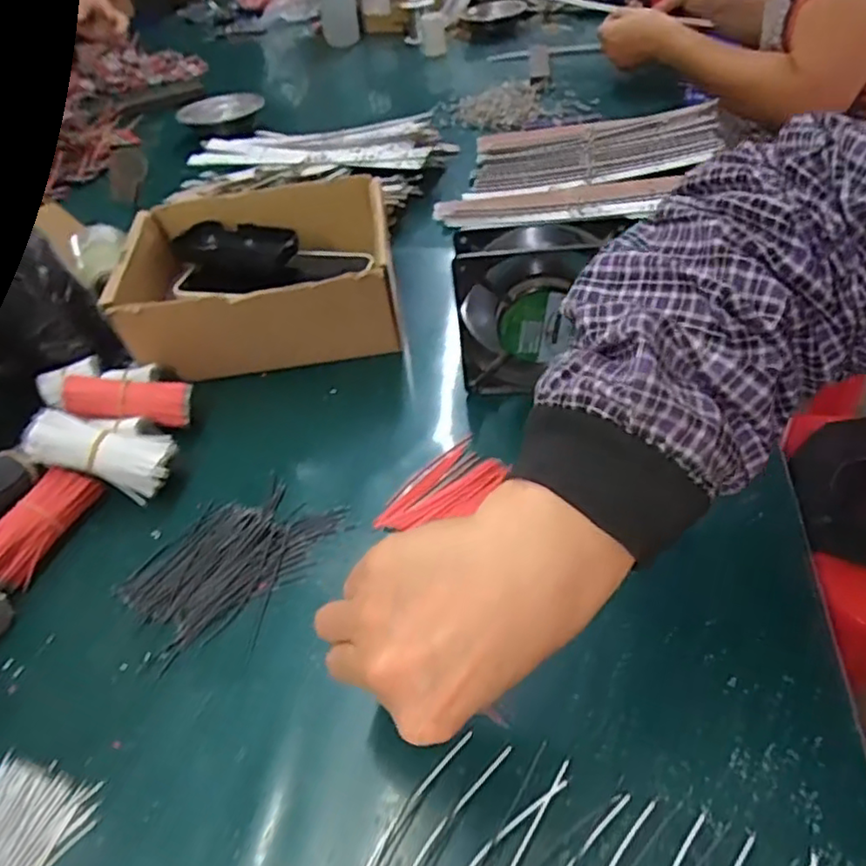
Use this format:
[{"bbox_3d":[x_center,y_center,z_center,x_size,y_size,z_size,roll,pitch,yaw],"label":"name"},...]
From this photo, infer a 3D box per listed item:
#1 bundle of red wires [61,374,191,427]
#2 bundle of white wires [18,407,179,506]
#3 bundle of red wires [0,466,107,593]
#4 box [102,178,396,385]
[{"bbox_3d":[-0.226,-0.025,0.486,0.088,0.022,0.028,6,41,-12],"label":"bundle of red wires"},{"bbox_3d":[-0.224,0.012,0.443,0.091,0.032,0.037,19,43,-9],"label":"bundle of white wires"},{"bbox_3d":[-0.261,0.062,0.425,0.034,0.032,0.087,10,45,19],"label":"bundle of red wires"},{"bbox_3d":[-0.145,-0.131,0.568,0.216,0.091,0.176,-9,42,-2],"label":"box"}]

